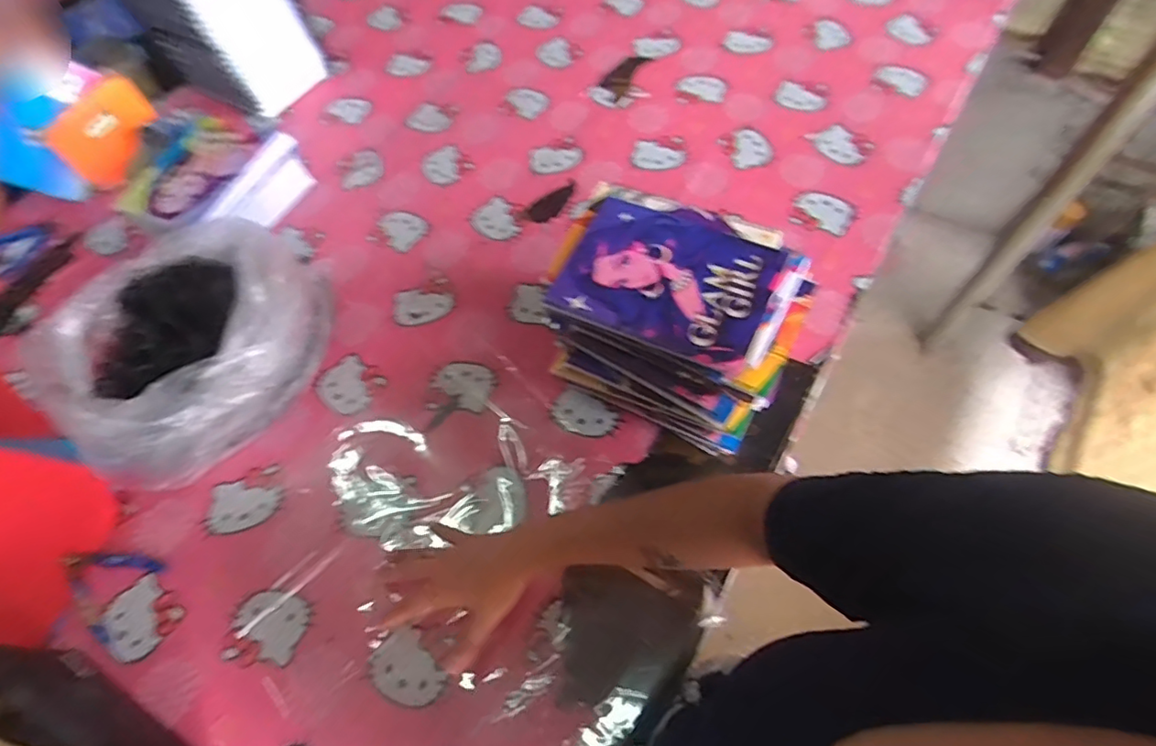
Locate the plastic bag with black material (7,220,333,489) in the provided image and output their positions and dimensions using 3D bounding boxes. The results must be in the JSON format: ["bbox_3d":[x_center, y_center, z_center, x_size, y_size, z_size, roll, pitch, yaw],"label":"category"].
[{"bbox_3d":[-0.442,-0.039,0.677,0.297,0.148,0.250,-39,64,-18],"label":"plastic bag with black material"}]

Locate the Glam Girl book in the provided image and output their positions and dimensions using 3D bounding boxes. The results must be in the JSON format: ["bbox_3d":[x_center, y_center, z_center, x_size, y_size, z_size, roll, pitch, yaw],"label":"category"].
[{"bbox_3d":[0.088,-0.096,0.552,0.188,0.011,0.151,24,64,17],"label":"Glam Girl book"}]

